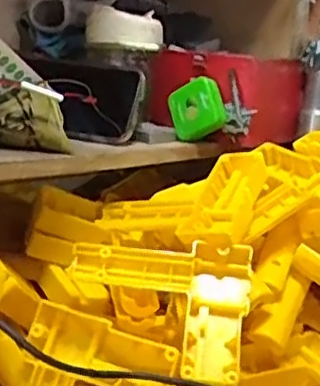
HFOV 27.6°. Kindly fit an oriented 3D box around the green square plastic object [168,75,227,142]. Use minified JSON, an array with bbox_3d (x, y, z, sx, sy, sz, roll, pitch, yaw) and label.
[{"bbox_3d":[0.038,-0.088,0.682,0.058,0.065,0.018,-35,-29,31],"label":"green square plastic object"}]

